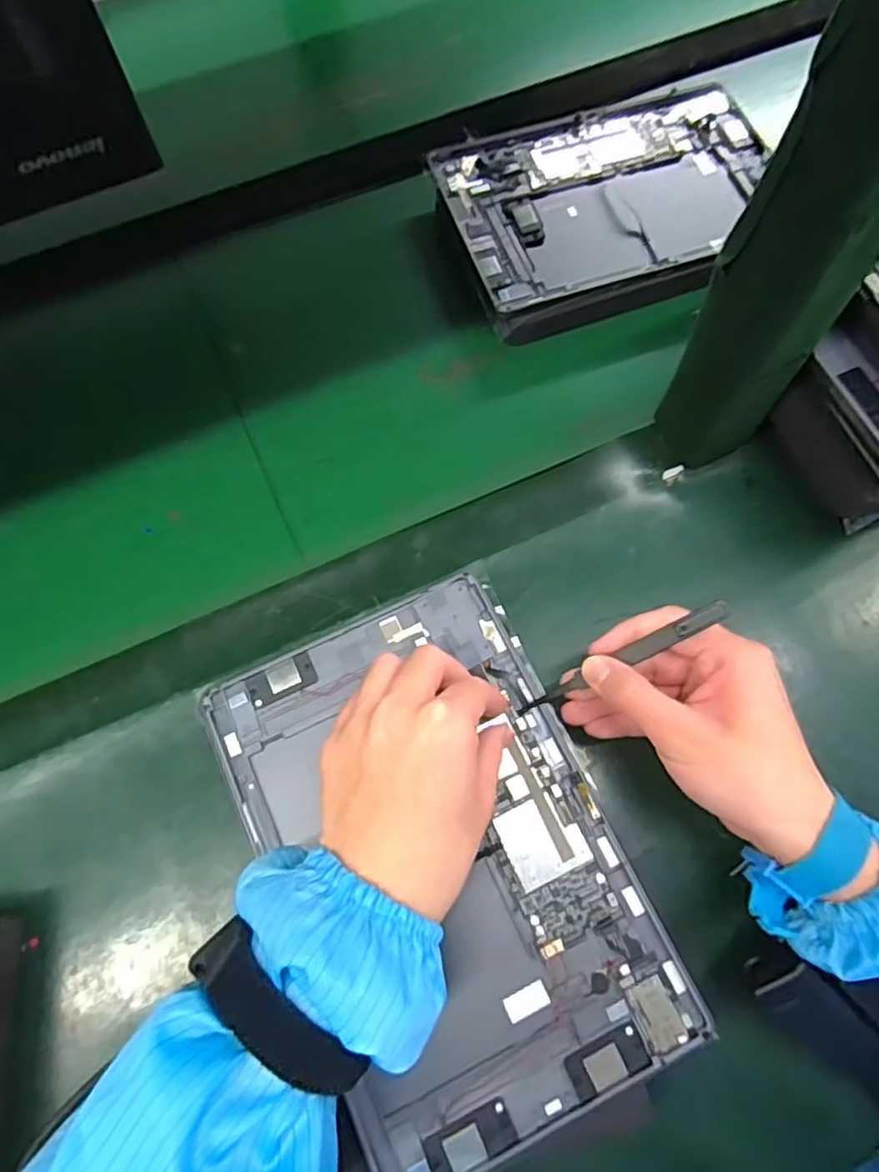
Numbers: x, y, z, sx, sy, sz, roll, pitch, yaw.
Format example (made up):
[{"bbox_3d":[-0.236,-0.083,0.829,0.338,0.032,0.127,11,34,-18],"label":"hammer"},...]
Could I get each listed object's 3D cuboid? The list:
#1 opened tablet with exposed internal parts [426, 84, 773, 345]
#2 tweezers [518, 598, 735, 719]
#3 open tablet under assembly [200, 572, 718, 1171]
[{"bbox_3d":[0.133,-0.288,0.505,0.248,0.025,0.193,-13,70,-4],"label":"opened tablet with exposed internal parts"},{"bbox_3d":[0.090,0.039,0.334,0.119,0.009,0.009,-33,69,24],"label":"tweezers"},{"bbox_3d":[0.002,0.134,0.335,0.168,0.017,0.255,-24,71,-8],"label":"open tablet under assembly"}]

